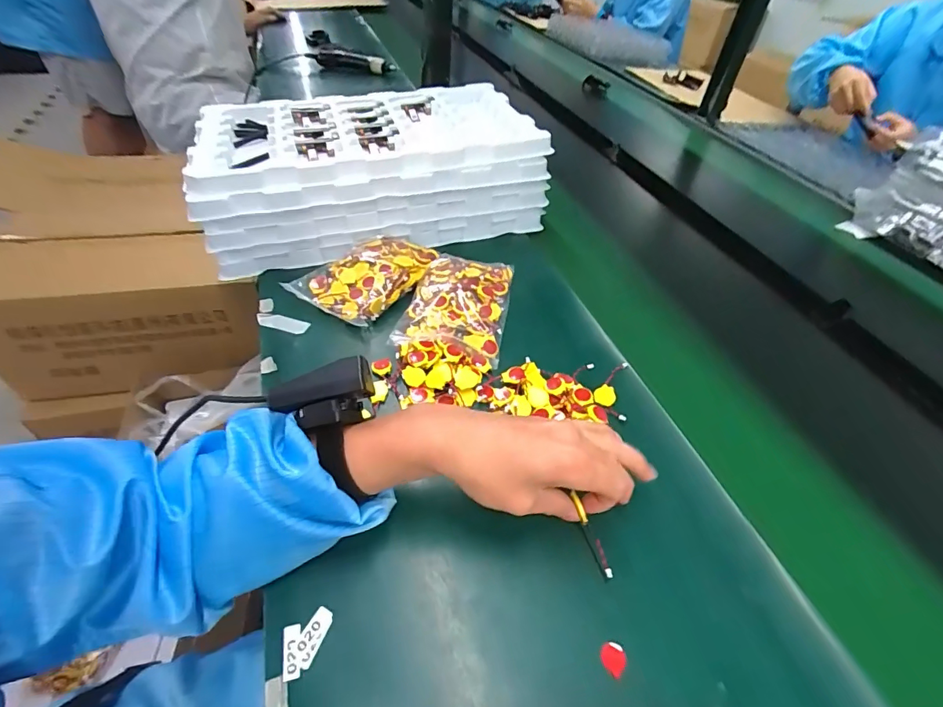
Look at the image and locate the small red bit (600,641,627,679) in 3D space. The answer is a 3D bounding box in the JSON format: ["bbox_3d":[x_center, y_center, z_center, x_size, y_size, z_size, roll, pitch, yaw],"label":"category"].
[{"bbox_3d":[0.093,0.198,0.297,0.017,0.004,0.019,32,50,24],"label":"small red bit"}]

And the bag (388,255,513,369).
[{"bbox_3d":[-0.013,-0.061,0.516,0.111,0.022,0.156,12,45,6],"label":"bag"}]

